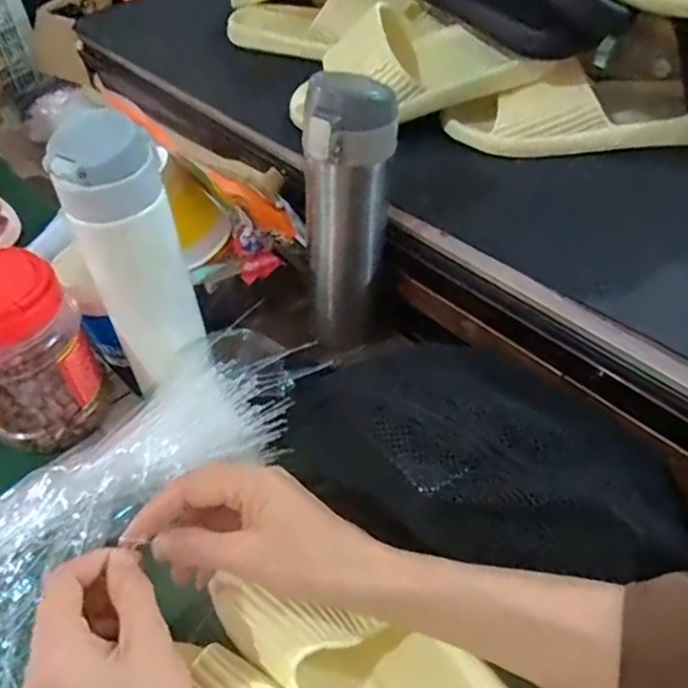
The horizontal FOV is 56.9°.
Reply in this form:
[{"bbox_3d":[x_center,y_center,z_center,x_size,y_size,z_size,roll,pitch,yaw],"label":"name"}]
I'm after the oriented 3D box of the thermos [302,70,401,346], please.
[{"bbox_3d":[0.005,-0.093,0.490,0.068,0.216,0.057,3,47,7],"label":"thermos"}]

